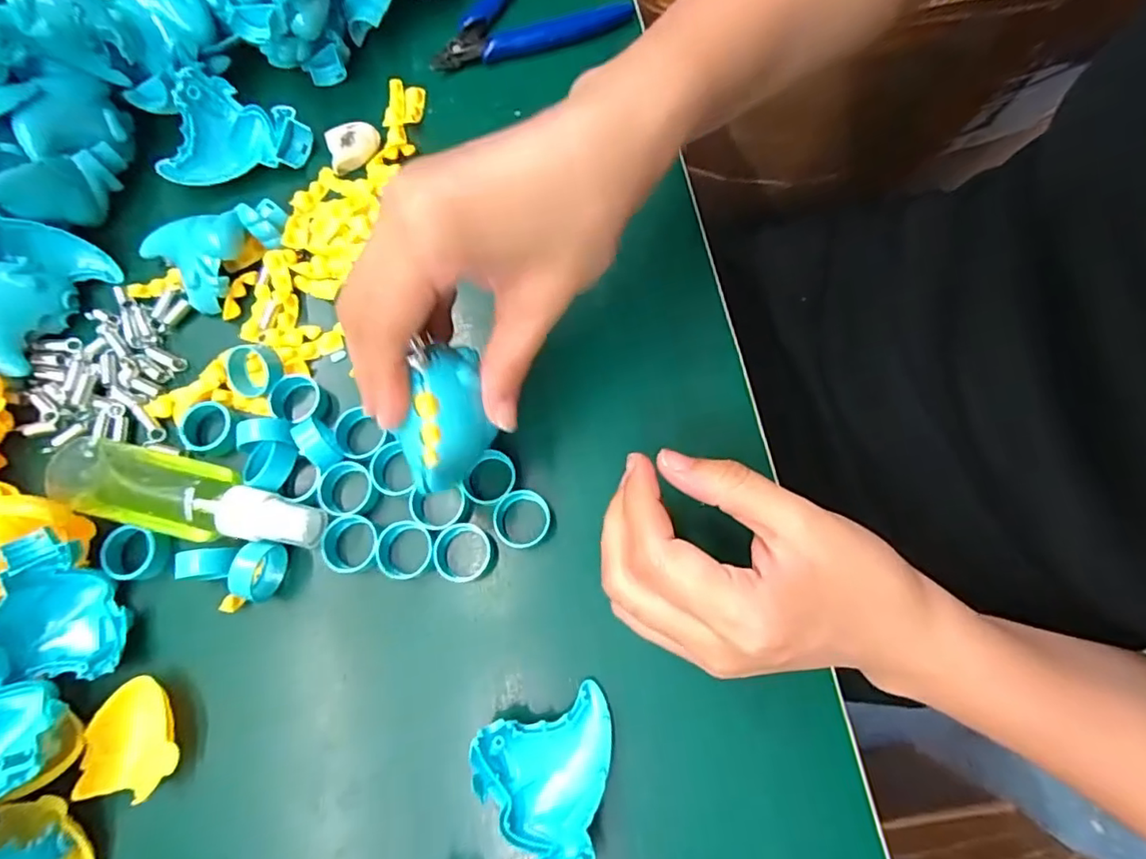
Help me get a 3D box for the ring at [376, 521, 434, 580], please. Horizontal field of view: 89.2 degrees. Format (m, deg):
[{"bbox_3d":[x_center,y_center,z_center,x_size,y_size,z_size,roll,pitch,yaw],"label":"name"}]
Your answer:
[{"bbox_3d":[-0.076,0.055,0.264,0.025,0.011,0.025,-1,75,4],"label":"ring"}]

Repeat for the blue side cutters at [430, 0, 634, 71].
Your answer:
[{"bbox_3d":[-0.032,-0.257,0.347,0.116,0.012,0.071,-20,75,-1],"label":"blue side cutters"}]

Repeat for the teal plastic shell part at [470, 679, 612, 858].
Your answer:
[{"bbox_3d":[-0.006,0.143,0.225,0.056,0.031,0.065,-21,75,-2],"label":"teal plastic shell part"}]

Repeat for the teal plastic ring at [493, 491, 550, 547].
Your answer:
[{"bbox_3d":[-0.023,0.042,0.270,0.026,0.018,0.025,-1,75,4],"label":"teal plastic ring"}]

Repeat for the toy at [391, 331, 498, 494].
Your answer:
[{"bbox_3d":[-0.050,-0.005,0.220,0.033,0.020,0.054,-13,75,-5],"label":"toy"}]

